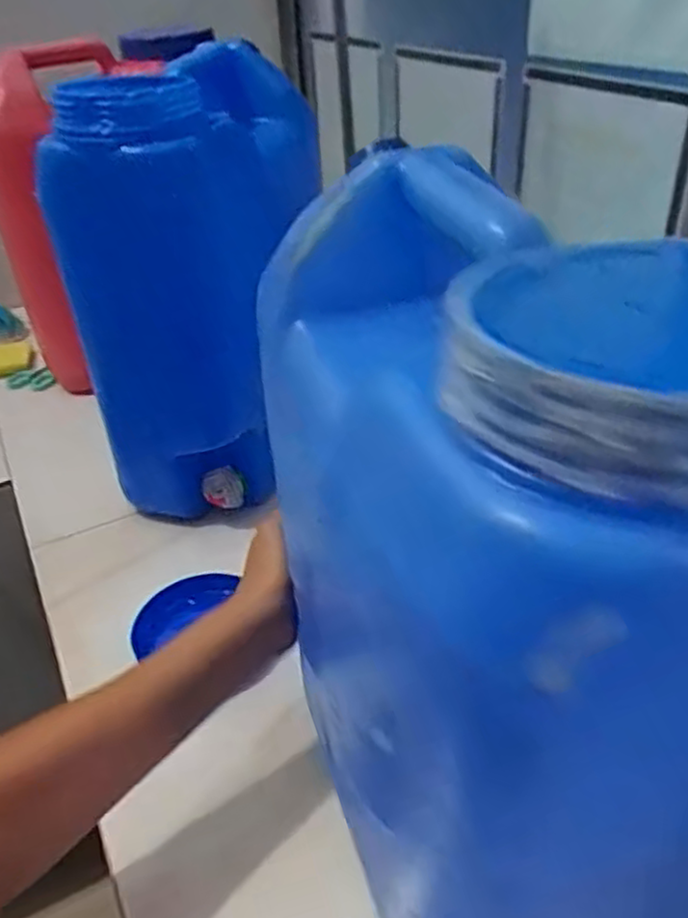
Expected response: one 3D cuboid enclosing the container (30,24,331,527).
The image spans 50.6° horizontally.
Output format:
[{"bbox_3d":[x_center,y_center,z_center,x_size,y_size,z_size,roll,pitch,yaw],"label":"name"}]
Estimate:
[{"bbox_3d":[-0.145,-0.169,0.754,0.173,0.421,0.242,4,37,11],"label":"container"}]

